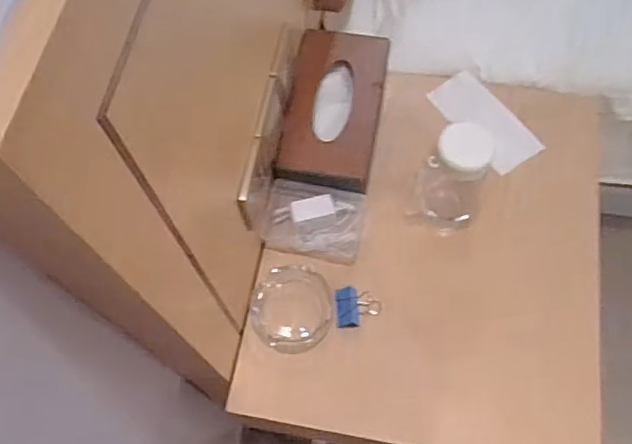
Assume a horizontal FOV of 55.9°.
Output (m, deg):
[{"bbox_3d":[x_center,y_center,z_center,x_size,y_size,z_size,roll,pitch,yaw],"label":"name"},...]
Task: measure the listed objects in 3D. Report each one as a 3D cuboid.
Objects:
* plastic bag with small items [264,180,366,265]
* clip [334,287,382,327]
[{"bbox_3d":[-0.002,-0.001,0.781,0.124,0.024,0.092,8,66,6],"label":"plastic bag with small items"},{"bbox_3d":[0.053,0.109,0.754,0.056,0.030,0.045,-4,65,1],"label":"clip"}]

